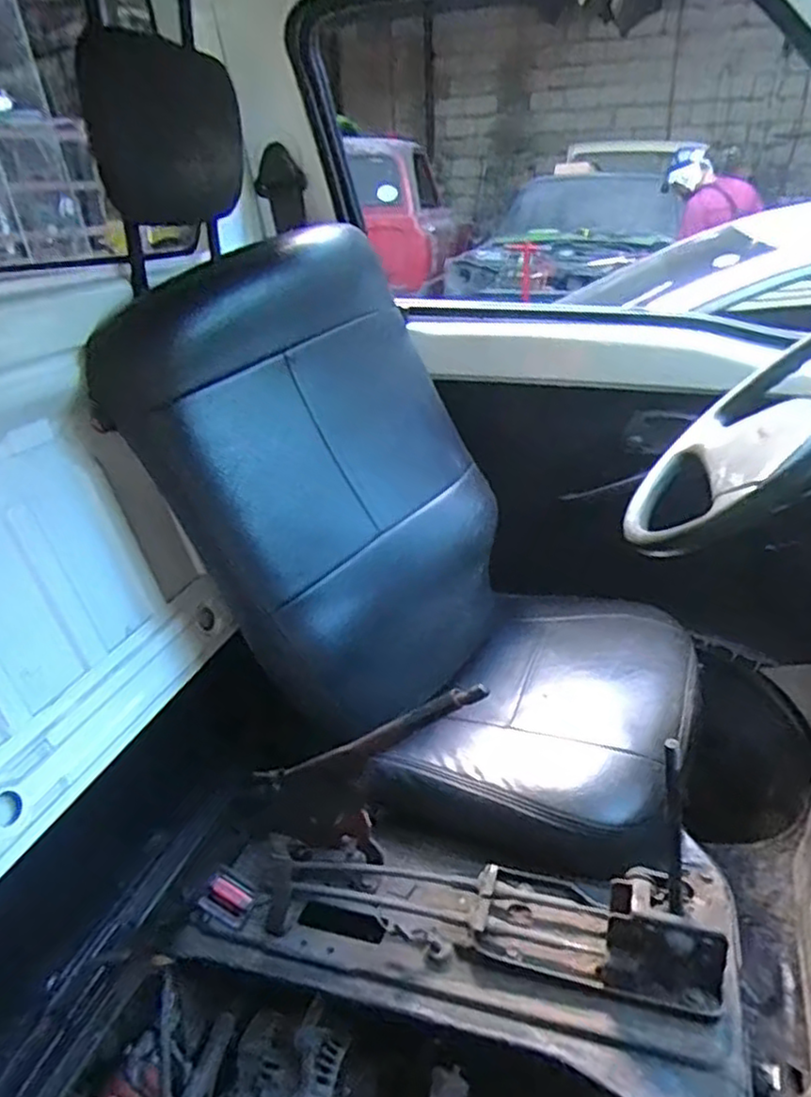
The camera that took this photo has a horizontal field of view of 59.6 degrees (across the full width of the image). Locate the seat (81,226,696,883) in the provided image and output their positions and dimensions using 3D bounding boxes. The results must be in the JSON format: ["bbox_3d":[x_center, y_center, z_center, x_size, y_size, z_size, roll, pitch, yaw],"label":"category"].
[{"bbox_3d":[0.046,-0.014,0.890,0.627,0.583,0.446,11,31,23],"label":"seat"}]

